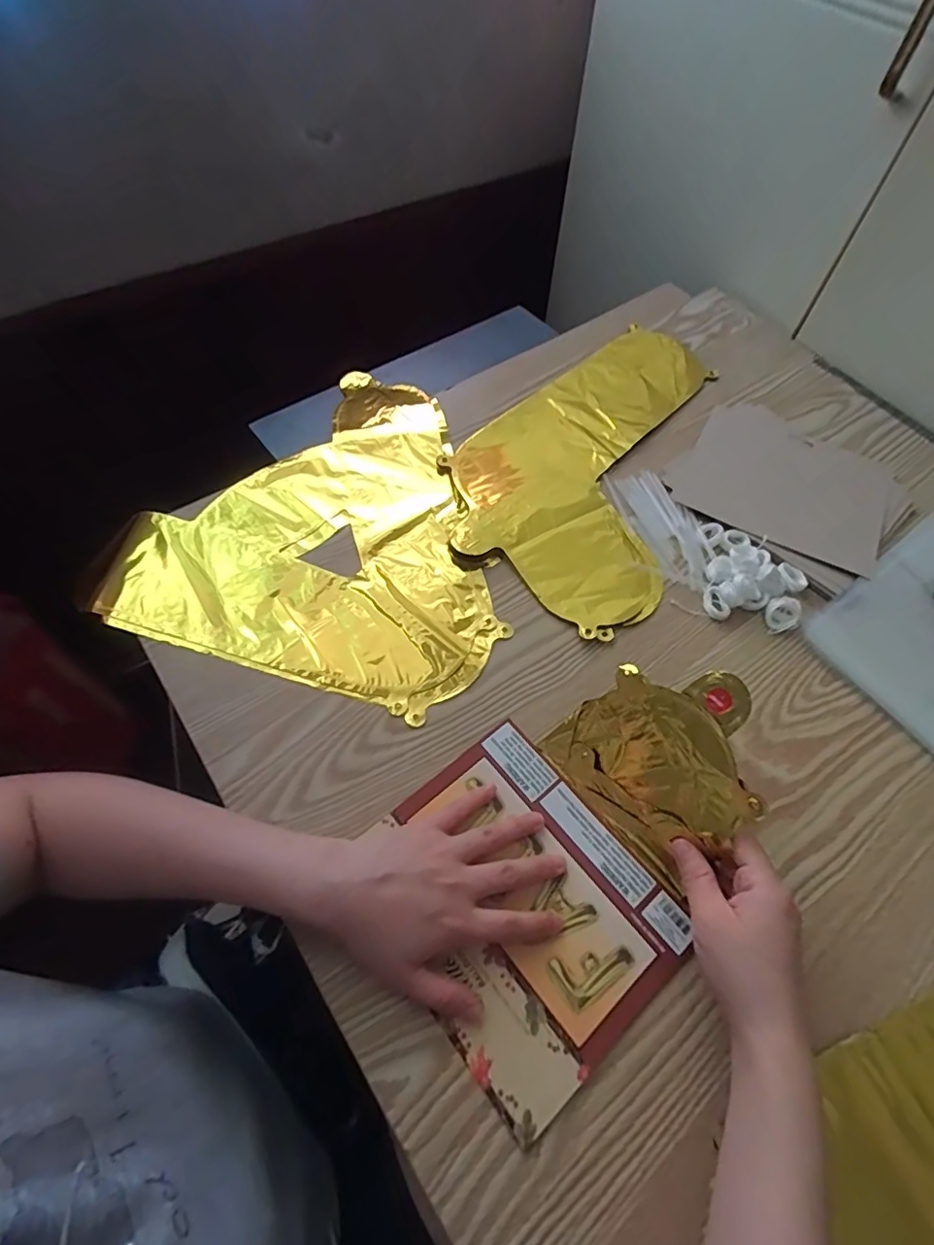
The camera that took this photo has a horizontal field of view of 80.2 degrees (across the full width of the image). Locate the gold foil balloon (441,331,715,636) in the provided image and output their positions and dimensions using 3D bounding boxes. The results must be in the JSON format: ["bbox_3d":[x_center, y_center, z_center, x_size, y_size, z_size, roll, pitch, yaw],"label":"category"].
[{"bbox_3d":[0.151,-0.178,0.575,0.236,0.010,0.397,35,64,16],"label":"gold foil balloon"}]

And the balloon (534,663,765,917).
[{"bbox_3d":[0.133,0.095,0.371,0.018,0.132,0.134,-1,45,-49],"label":"balloon"}]

